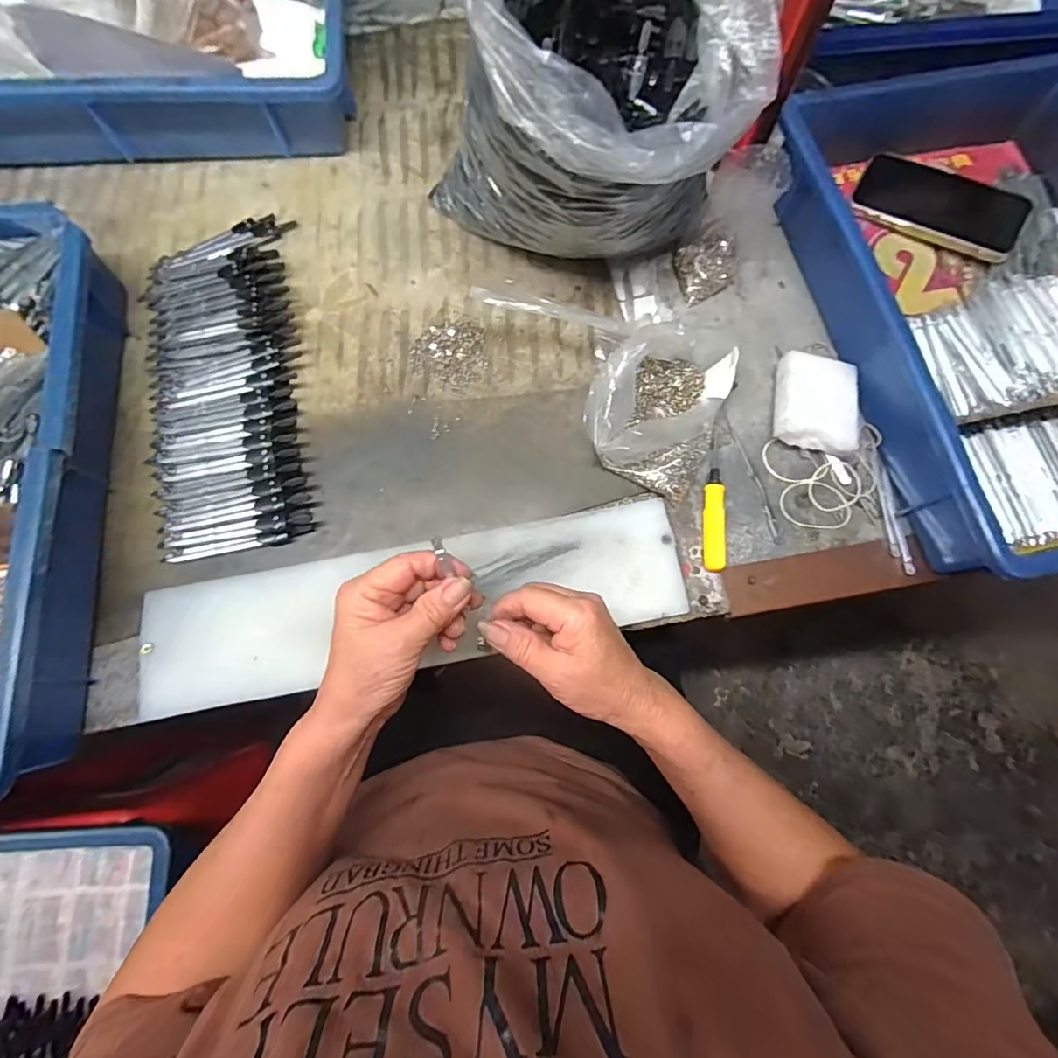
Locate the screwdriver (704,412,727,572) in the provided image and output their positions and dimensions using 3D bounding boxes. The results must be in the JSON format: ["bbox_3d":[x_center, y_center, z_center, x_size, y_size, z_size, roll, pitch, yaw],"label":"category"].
[{"bbox_3d":[0.153,-0.032,0.414,0.016,0.013,0.135,7,76,1],"label":"screwdriver"}]

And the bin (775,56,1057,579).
[{"bbox_3d":[0.393,-0.205,0.432,0.281,0.097,0.466,-12,76,-4],"label":"bin"}]

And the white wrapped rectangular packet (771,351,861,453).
[{"bbox_3d":[0.242,-0.104,0.427,0.064,0.035,0.079,14,76,3],"label":"white wrapped rectangular packet"}]

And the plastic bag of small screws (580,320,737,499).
[{"bbox_3d":[0.106,-0.109,0.412,0.109,0.055,0.139,24,76,6],"label":"plastic bag of small screws"}]

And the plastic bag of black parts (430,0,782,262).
[{"bbox_3d":[0.045,-0.299,0.361,0.181,0.200,0.185,-27,79,-8],"label":"plastic bag of black parts"}]

